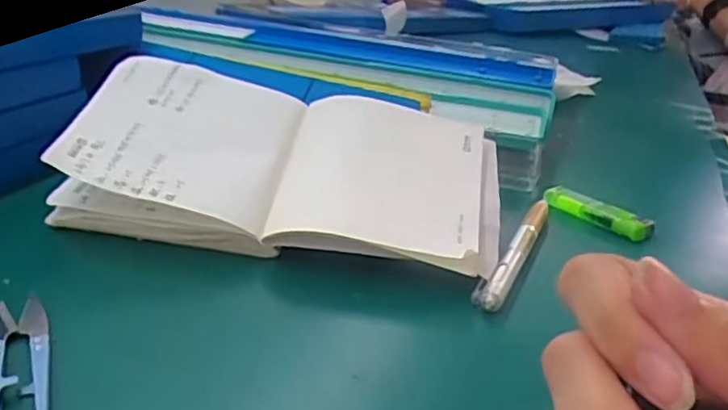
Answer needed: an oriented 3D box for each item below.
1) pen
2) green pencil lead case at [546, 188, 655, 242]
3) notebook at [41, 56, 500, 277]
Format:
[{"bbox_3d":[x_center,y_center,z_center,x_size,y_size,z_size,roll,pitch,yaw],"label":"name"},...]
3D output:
[{"bbox_3d":[0.088,0.025,0.362,0.015,0.011,0.126,19,27,23],"label":"pen"},{"bbox_3d":[0.146,0.004,0.402,0.012,0.016,0.076,-9,30,-32],"label":"green pencil lead case"},{"bbox_3d":[-0.041,-0.027,0.380,0.239,0.034,0.133,12,42,1],"label":"notebook"}]

